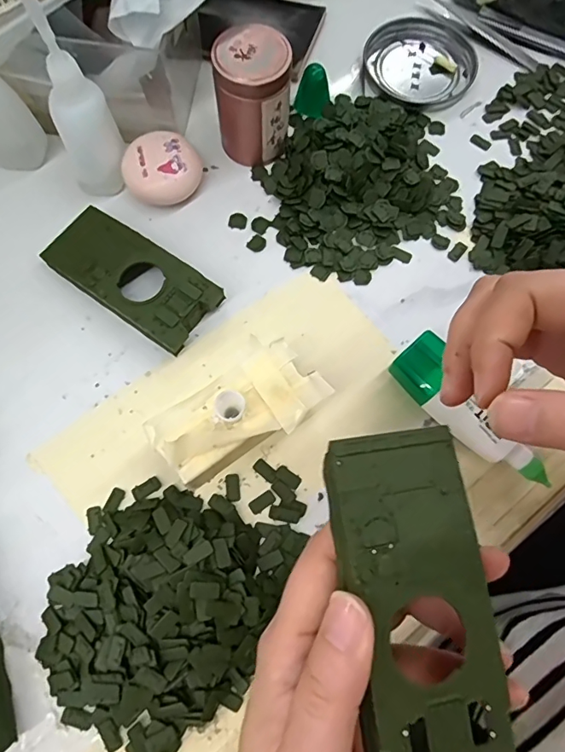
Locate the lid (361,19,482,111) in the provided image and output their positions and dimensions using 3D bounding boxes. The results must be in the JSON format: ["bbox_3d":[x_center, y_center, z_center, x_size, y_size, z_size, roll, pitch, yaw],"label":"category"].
[{"bbox_3d":[0.098,-0.227,0.351,0.077,0.008,0.078,0,72,-1],"label":"lid"}]

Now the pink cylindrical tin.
[{"bbox_3d":[-0.018,-0.169,0.297,0.042,0.064,0.041,0,72,-1],"label":"pink cylindrical tin"}]

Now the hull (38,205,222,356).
[{"bbox_3d":[-0.089,-0.058,0.287,0.104,0.021,0.047,34,75,10],"label":"hull"}]

